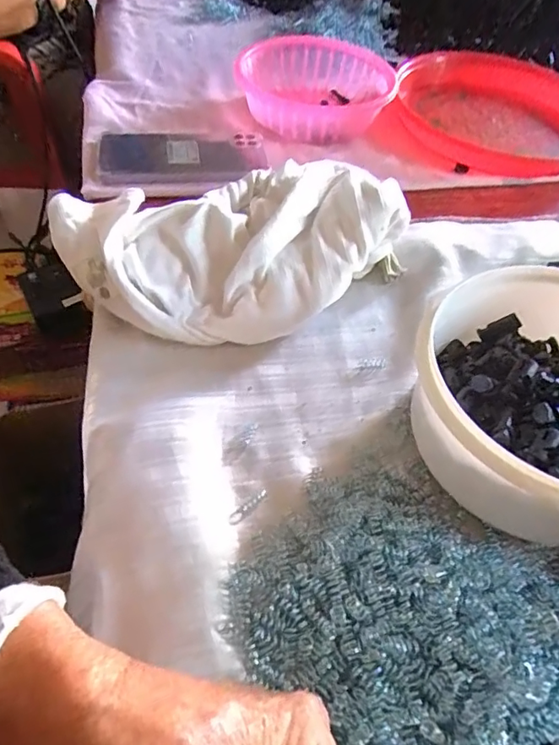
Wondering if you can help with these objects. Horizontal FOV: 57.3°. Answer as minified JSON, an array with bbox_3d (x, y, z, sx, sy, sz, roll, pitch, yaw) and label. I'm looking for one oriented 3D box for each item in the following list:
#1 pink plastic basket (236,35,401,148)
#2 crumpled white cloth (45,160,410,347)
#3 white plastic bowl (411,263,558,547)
[{"bbox_3d":[0.043,-0.315,0.573,0.159,0.055,0.170,2,52,-3],"label":"pink plastic basket"},{"bbox_3d":[-0.033,-0.097,0.389,0.252,0.063,0.145,-15,55,-15],"label":"crumpled white cloth"},{"bbox_3d":[0.156,0.017,0.296,0.163,0.077,0.163,3,52,-4],"label":"white plastic bowl"}]

